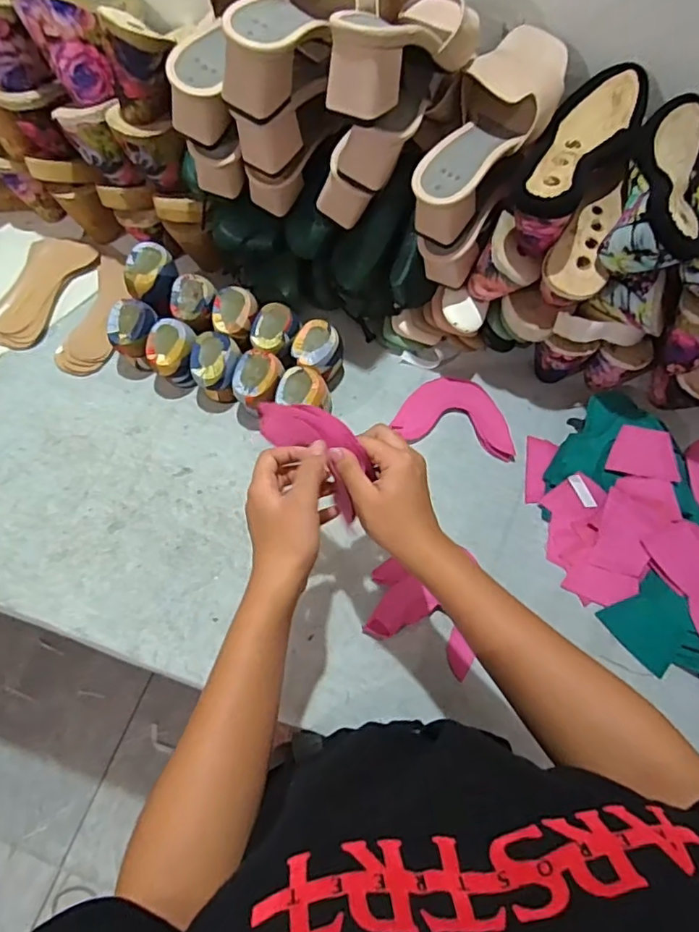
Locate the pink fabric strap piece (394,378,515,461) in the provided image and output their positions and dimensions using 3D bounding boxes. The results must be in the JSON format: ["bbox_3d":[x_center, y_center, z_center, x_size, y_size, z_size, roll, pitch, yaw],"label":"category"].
[{"bbox_3d":[0.127,-0.062,0.671,0.138,0.011,0.091,11,67,3],"label":"pink fabric strap piece"}]

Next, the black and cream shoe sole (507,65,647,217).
[{"bbox_3d":[0.217,-0.300,0.553,0.080,0.074,0.221,32,70,11],"label":"black and cream shoe sole"}]

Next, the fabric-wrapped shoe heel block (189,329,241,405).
[{"bbox_3d":[-0.151,-0.111,0.646,0.051,0.068,0.055,7,67,2],"label":"fabric-wrapped shoe heel block"}]

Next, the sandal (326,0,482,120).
[{"bbox_3d":[0.056,-0.368,0.473,0.087,0.081,0.219,20,68,7],"label":"sandal"}]

